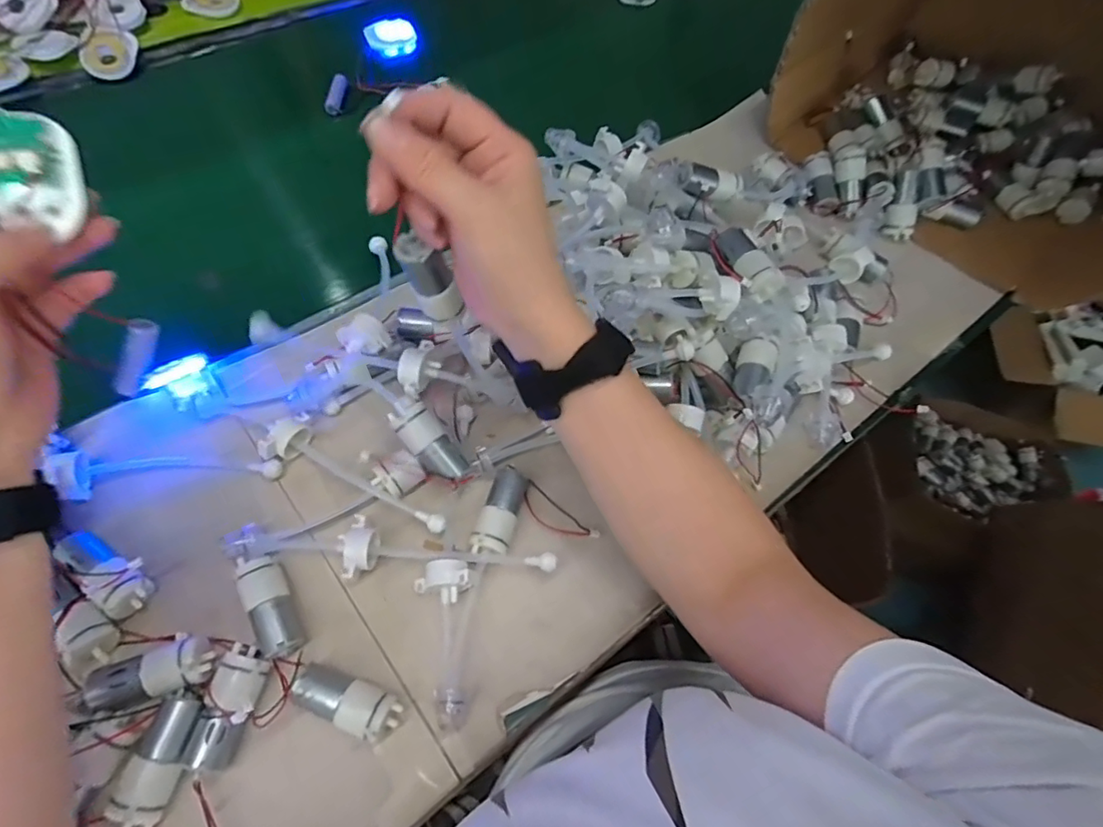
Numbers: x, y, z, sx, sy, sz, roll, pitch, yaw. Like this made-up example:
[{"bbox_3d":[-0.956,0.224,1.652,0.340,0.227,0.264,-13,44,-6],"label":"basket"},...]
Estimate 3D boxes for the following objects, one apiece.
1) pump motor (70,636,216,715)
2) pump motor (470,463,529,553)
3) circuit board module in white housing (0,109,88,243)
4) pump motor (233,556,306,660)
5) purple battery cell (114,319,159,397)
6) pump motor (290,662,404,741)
[{"bbox_3d":[-0.233,0.153,0.321,0.067,0.020,0.026,-16,66,-14],"label":"pump motor"},{"bbox_3d":[-0.035,0.068,0.387,0.024,0.024,0.066,15,62,1],"label":"pump motor"},{"bbox_3d":[-0.243,-0.109,0.249,0.049,0.011,0.050,-7,102,-22],"label":"circuit board module in white housing"},{"bbox_3d":[-0.175,0.119,0.343,0.023,0.021,0.064,-24,68,-17],"label":"pump motor"},{"bbox_3d":[-0.247,-0.033,0.328,0.011,0.054,0.014,46,26,20],"label":"purple battery cell"},{"bbox_3d":[-0.120,0.170,0.327,0.062,0.025,0.025,23,63,5],"label":"pump motor"}]

